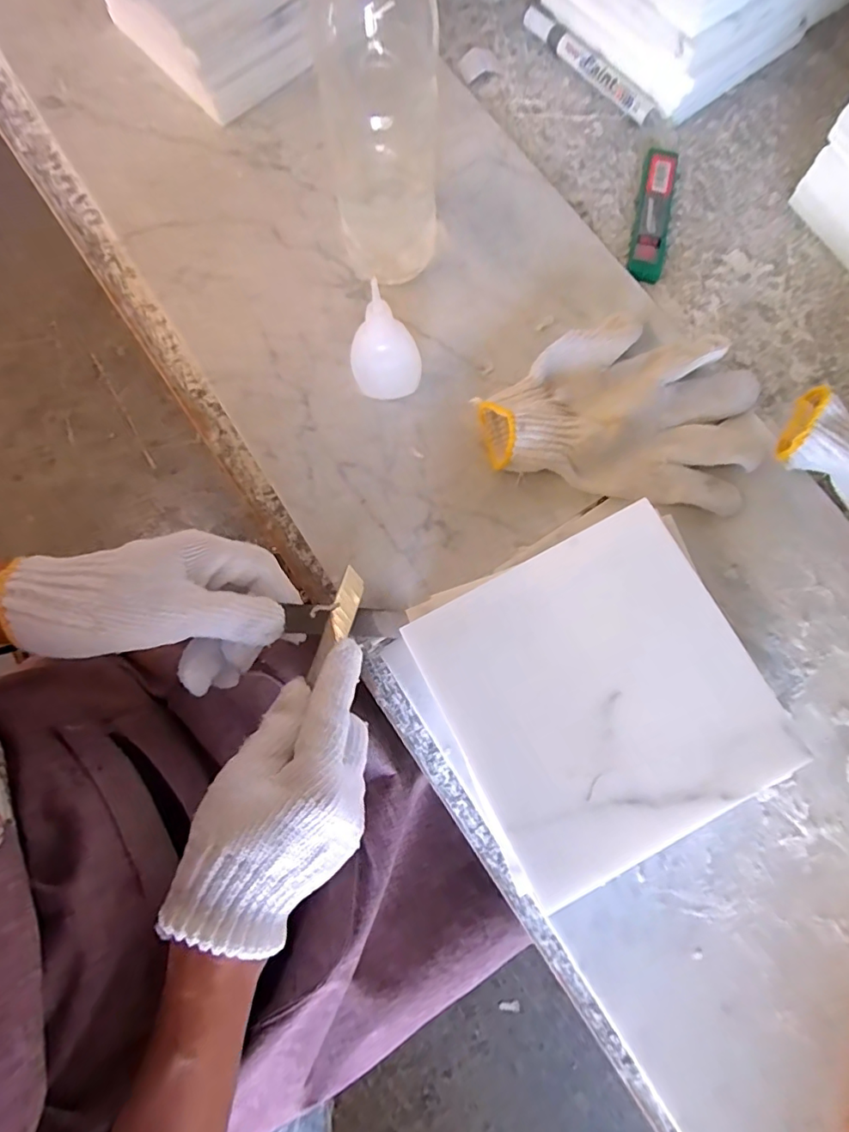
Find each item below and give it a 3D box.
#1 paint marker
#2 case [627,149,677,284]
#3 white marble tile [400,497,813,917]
[{"bbox_3d":[0.132,-0.411,0.424,0.010,0.016,0.141,-39,81,-8],"label":"paint marker"},{"bbox_3d":[0.176,-0.270,0.396,0.024,0.012,0.112,12,78,2],"label":"case"},{"bbox_3d":[0.090,0.064,0.264,0.151,0.008,0.150,-27,79,-6],"label":"white marble tile"}]

